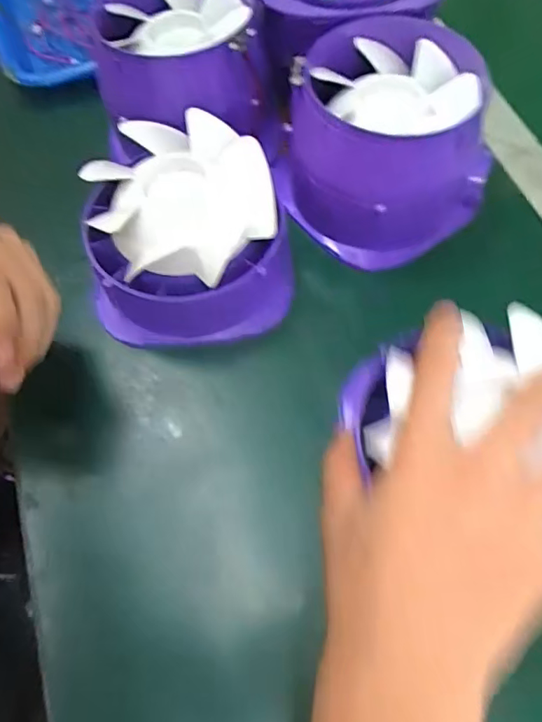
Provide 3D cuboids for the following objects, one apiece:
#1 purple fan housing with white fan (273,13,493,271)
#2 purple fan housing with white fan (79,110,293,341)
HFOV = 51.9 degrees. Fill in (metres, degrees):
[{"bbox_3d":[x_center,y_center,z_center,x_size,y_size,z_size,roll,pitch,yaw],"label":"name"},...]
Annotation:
[{"bbox_3d":[0.080,-0.151,0.392,0.131,0.100,0.125,-1,63,1],"label":"purple fan housing with white fan"},{"bbox_3d":[-0.054,-0.086,0.364,0.123,0.080,0.123,-7,63,-2],"label":"purple fan housing with white fan"}]

